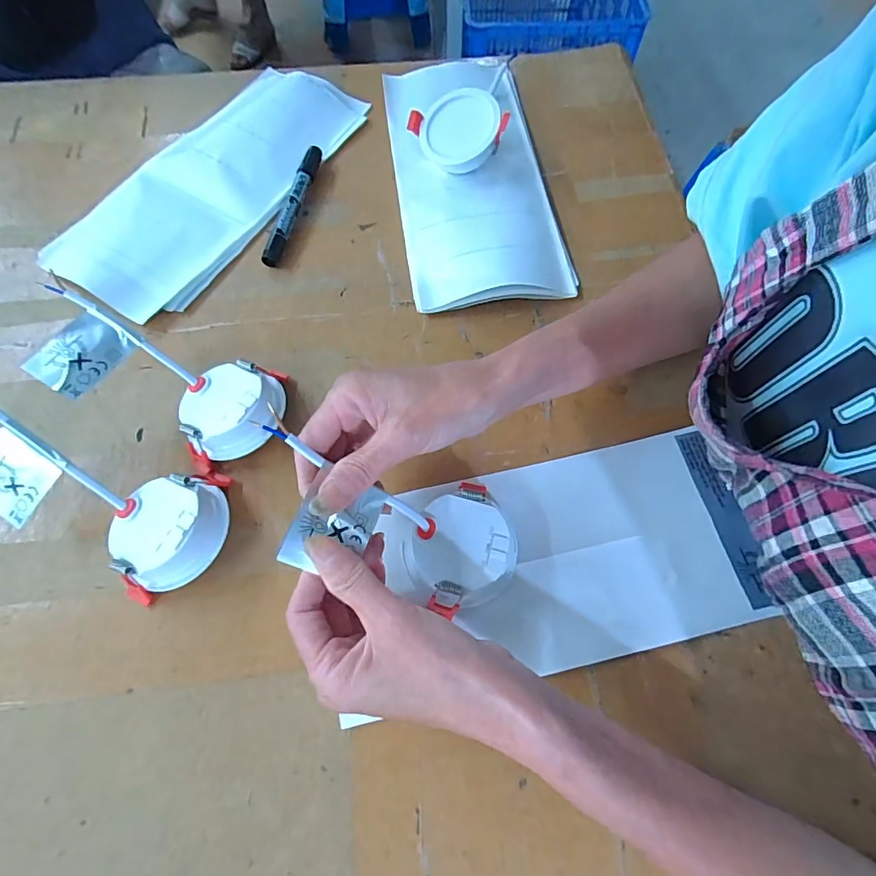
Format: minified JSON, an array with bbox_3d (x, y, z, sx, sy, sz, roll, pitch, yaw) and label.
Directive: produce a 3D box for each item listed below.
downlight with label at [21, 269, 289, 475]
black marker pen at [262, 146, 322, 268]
[{"bbox_3d":[-0.185,-0.040,0.326,0.162,0.039,0.085,23,67,-10],"label":"downlight with label"},{"bbox_3d":[-0.128,-0.210,0.432,0.014,0.016,0.136,10,66,4],"label":"black marker pen"}]

